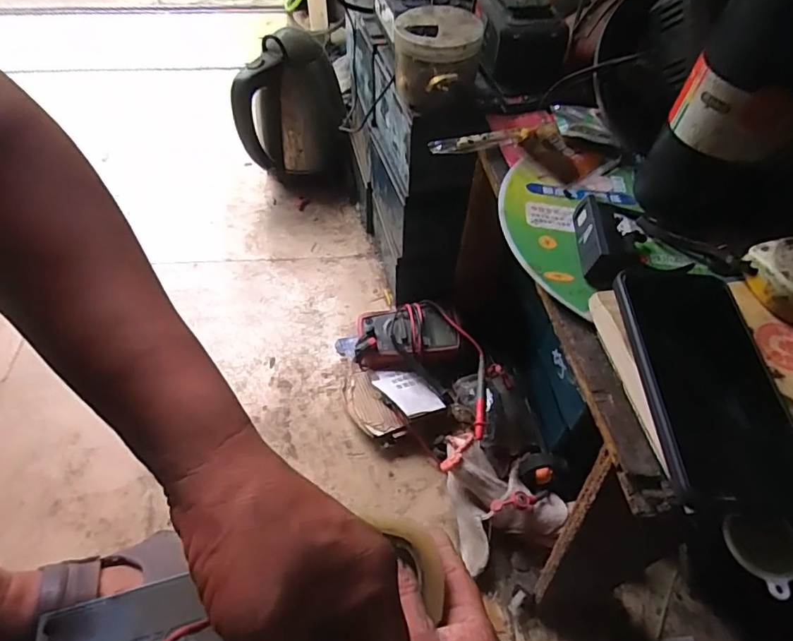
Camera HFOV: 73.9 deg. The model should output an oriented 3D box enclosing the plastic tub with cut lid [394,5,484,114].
[{"bbox_3d":[0.039,-0.258,0.524,0.079,0.073,0.074,0,53,0],"label":"plastic tub with cut lid"}]

